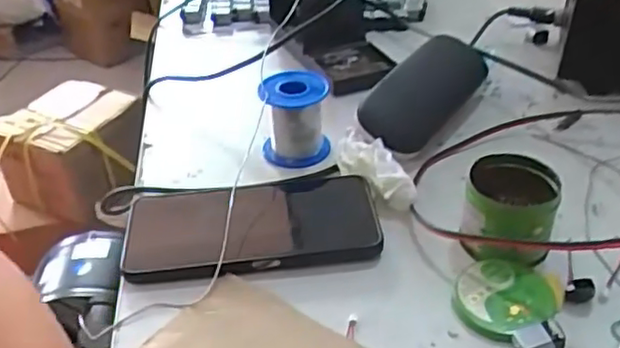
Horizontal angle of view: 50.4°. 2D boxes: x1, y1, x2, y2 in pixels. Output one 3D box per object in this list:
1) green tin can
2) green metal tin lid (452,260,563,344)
[{"bbox_3d":[0.127,0.023,0.419,0.054,0.046,0.058,-2,35,1],"label":"green tin can"},{"bbox_3d":[0.113,0.072,0.383,0.056,0.012,0.057,-2,35,1],"label":"green metal tin lid"}]

